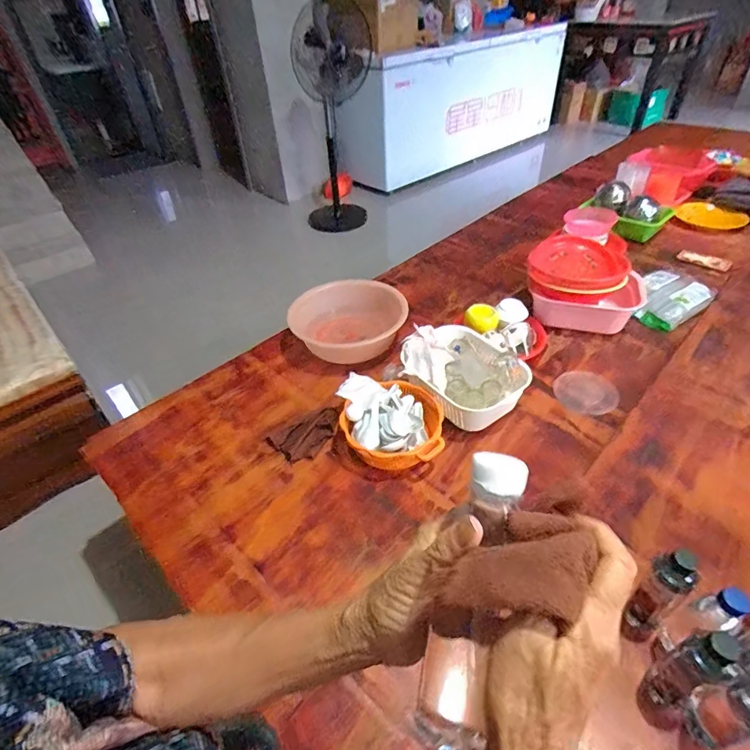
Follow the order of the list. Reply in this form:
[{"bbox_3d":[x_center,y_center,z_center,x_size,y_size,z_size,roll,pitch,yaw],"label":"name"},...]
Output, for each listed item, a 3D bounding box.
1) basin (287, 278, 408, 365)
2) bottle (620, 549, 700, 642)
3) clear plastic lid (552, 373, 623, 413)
[{"bbox_3d":[-0.061,-0.152,1.289,0.314,0.117,0.314,-3,41,3],"label":"basin"},{"bbox_3d":[0.412,0.316,0.644,0.059,0.180,0.049,-27,46,-23],"label":"bottle"},{"bbox_3d":[0.520,0.042,1.095,0.143,0.008,0.139,-3,41,3],"label":"clear plastic lid"}]

